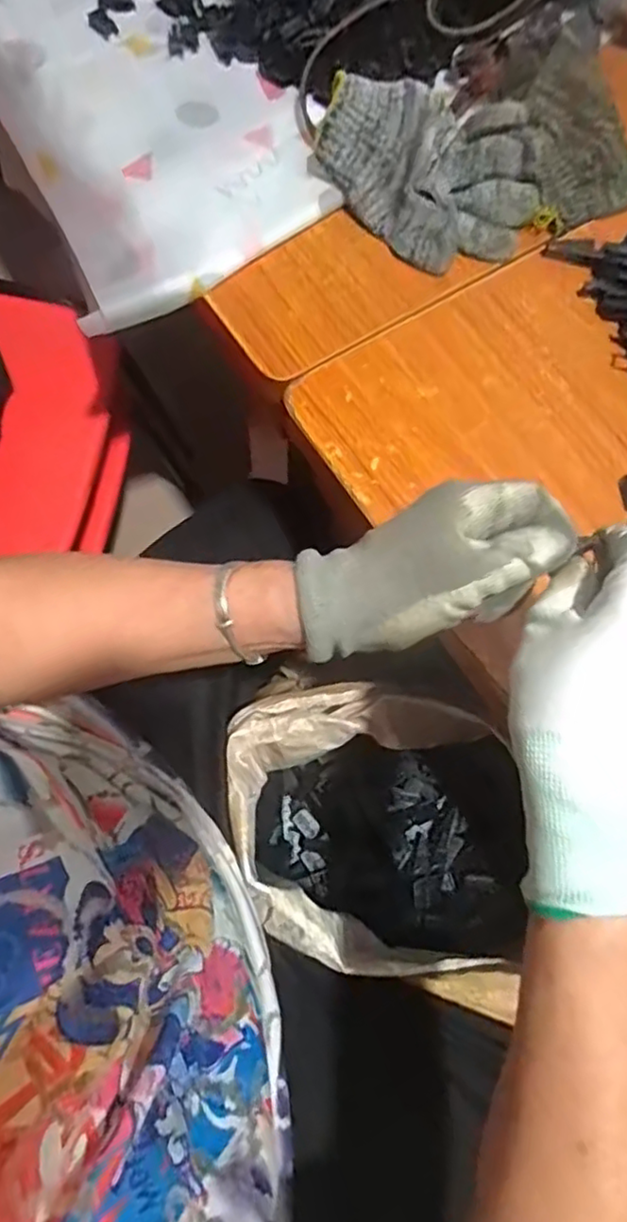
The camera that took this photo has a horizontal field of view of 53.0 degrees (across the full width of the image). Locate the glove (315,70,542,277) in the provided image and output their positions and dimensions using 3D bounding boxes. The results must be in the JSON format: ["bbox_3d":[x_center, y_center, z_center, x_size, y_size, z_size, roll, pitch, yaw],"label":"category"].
[{"bbox_3d":[0.088,-0.327,0.462,0.111,0.050,0.148,-42,80,-12],"label":"glove"}]

